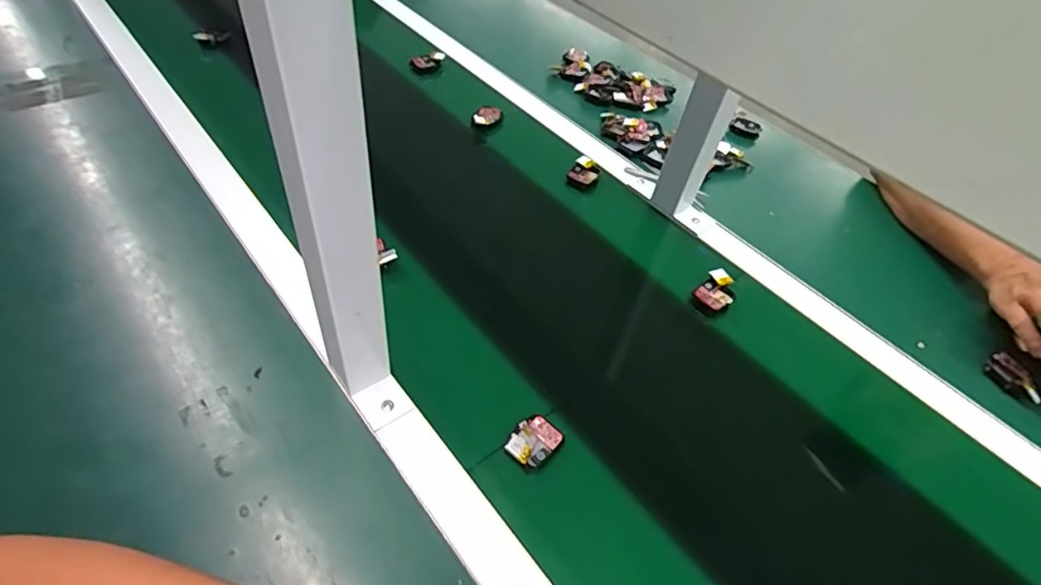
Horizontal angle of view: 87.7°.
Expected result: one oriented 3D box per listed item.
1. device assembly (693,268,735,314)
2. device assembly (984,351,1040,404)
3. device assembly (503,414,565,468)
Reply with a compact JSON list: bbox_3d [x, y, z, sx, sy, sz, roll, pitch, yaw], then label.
[{"bbox_3d":[0.217,-0.001,0.596,0.037,0.021,0.046,37,51,20],"label":"device assembly"},{"bbox_3d":[0.501,0.088,0.551,0.027,0.015,0.055,-9,51,-20],"label":"device assembly"},{"bbox_3d":[0.011,0.125,0.453,0.048,0.019,0.034,-32,62,-34],"label":"device assembly"}]

